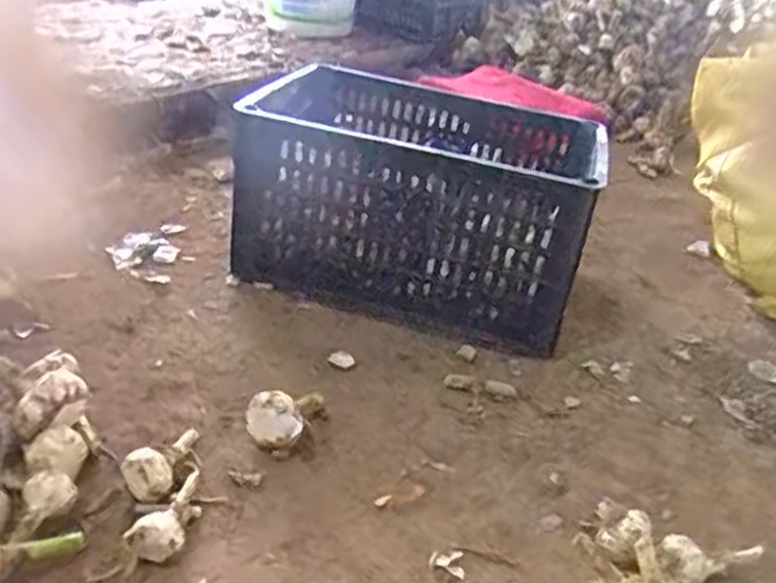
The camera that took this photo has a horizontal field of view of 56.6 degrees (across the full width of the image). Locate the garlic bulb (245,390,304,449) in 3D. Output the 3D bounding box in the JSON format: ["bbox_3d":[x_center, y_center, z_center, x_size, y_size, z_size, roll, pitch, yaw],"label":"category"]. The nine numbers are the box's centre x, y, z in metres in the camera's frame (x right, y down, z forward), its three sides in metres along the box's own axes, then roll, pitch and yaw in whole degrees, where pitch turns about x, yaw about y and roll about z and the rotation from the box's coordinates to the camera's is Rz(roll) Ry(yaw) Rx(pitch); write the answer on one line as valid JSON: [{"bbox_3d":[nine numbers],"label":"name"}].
[{"bbox_3d":[-0.112,0.129,0.706,0.050,0.057,0.041,-2,31,-15],"label":"garlic bulb"}]

